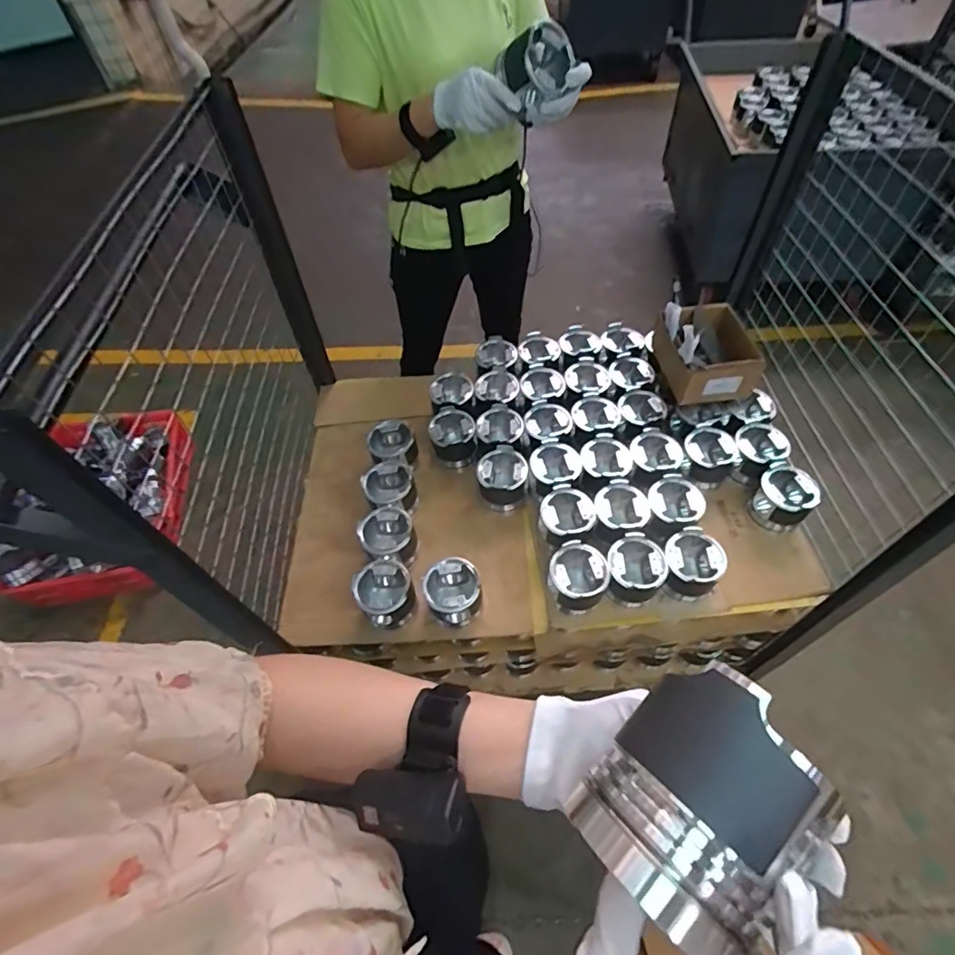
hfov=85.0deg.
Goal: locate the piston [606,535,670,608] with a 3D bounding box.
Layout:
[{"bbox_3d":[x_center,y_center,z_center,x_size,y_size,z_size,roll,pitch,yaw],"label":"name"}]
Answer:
[{"bbox_3d":[0.275,0.166,0.915,0.095,0.095,0.095,-2,54,2],"label":"piston"}]

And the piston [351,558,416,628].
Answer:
[{"bbox_3d":[-0.160,0.208,0.921,0.093,0.117,0.101,-2,54,2],"label":"piston"}]

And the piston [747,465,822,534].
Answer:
[{"bbox_3d":[0.579,0.043,0.989,0.096,0.104,0.094,-2,54,2],"label":"piston"}]

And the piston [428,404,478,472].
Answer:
[{"bbox_3d":[-0.051,-0.083,1.109,0.095,0.095,0.106,-9,54,-3],"label":"piston"}]

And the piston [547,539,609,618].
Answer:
[{"bbox_3d":[0.175,0.176,0.915,0.097,0.105,0.099,-2,54,2],"label":"piston"}]

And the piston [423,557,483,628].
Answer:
[{"bbox_3d":[-0.039,0.206,0.916,0.096,0.102,0.089,-2,54,2],"label":"piston"}]

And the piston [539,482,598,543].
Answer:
[{"bbox_3d":[0.164,0.077,0.975,0.092,0.074,0.096,-2,54,2],"label":"piston"}]

